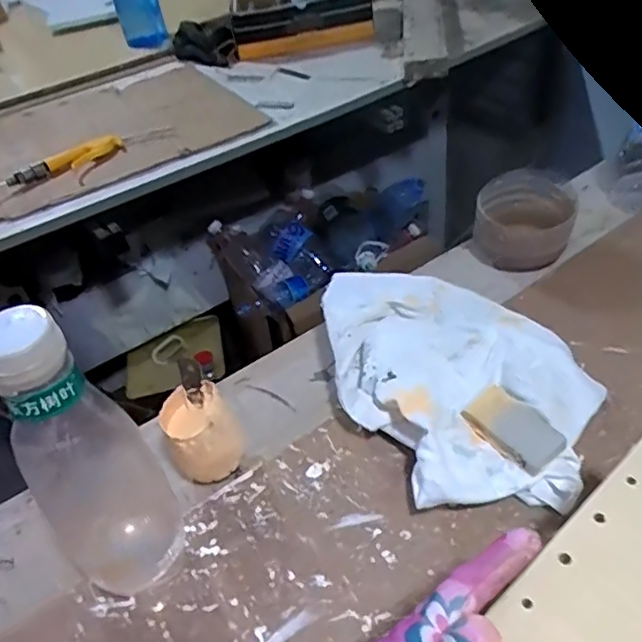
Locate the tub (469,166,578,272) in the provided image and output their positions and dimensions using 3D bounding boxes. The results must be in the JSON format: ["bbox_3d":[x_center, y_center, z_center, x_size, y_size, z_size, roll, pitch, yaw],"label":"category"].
[{"bbox_3d":[0.221,-0.113,0.666,0.104,0.064,0.100,9,44,19],"label":"tub"}]

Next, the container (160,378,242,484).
[{"bbox_3d":[-0.096,0.095,0.491,0.053,0.067,0.056,-4,41,4],"label":"container"}]

